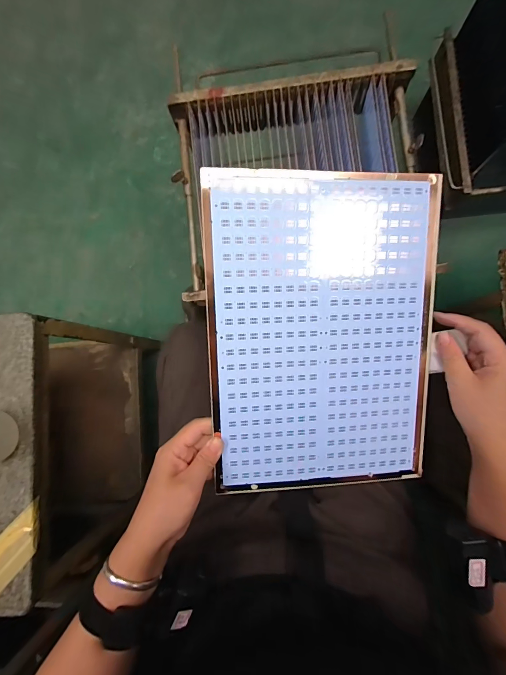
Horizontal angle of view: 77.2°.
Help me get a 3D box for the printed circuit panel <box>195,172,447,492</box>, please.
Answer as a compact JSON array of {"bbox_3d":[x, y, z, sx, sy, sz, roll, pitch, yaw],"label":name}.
[{"bbox_3d":[0.072,0.005,0.317,0.222,0.007,0.314,-3,100,-7],"label":"printed circuit panel"}]

